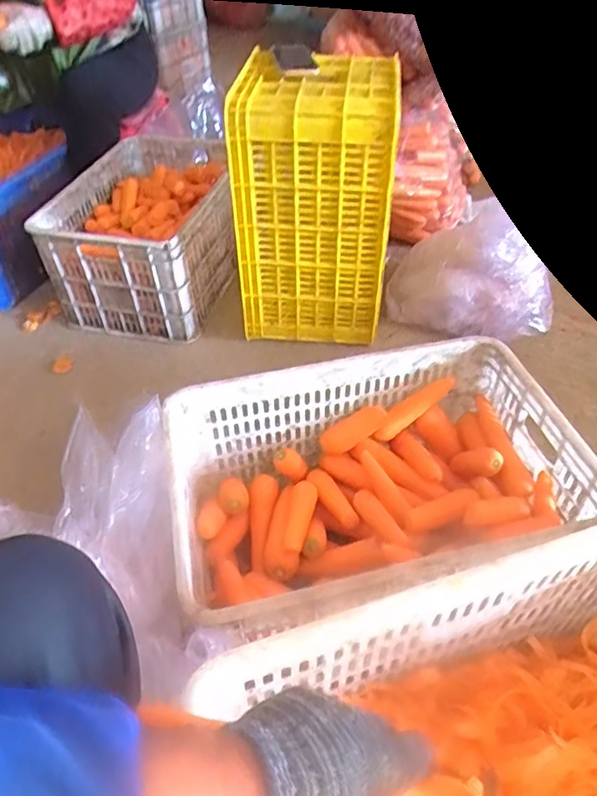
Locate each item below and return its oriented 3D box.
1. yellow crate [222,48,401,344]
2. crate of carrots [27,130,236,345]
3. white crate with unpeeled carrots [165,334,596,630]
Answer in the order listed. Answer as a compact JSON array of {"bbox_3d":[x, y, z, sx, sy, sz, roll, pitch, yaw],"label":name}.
[{"bbox_3d":[0.031,-0.390,1.186,0.297,0.497,0.243,1,46,4],"label":"yellow crate"},{"bbox_3d":[-0.347,-0.399,1.394,0.349,0.259,0.481,8,47,11],"label":"crate of carrots"},{"bbox_3d":[0.104,0.135,0.796,0.515,0.217,0.351,-12,46,-9],"label":"white crate with unpeeled carrots"}]

